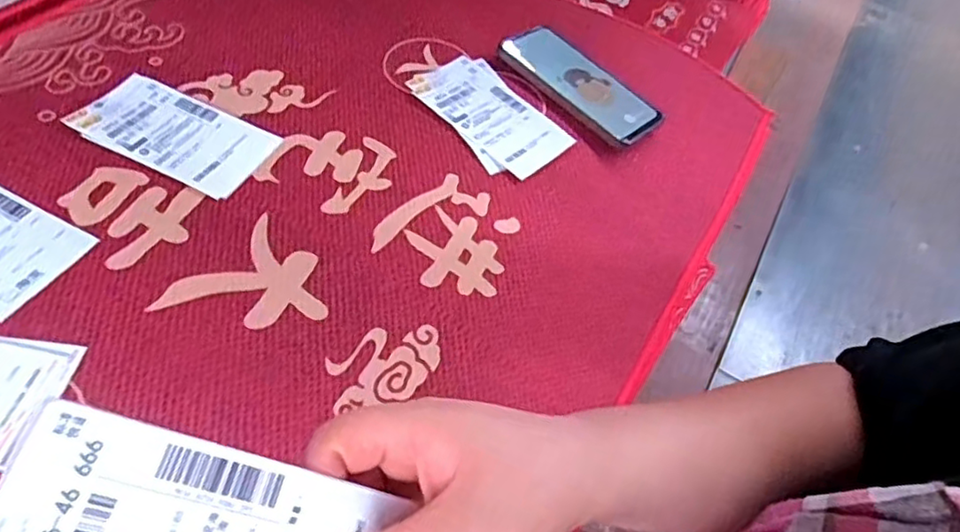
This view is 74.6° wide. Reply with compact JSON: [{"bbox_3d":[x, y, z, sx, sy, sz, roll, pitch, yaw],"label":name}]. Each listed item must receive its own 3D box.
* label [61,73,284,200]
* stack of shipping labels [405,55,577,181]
[{"bbox_3d":[-0.240,-0.105,0.496,0.146,0.009,0.078,25,56,8],"label":"label"},{"bbox_3d":[0.007,-0.134,0.556,0.085,0.005,0.147,-35,68,-29],"label":"stack of shipping labels"}]

